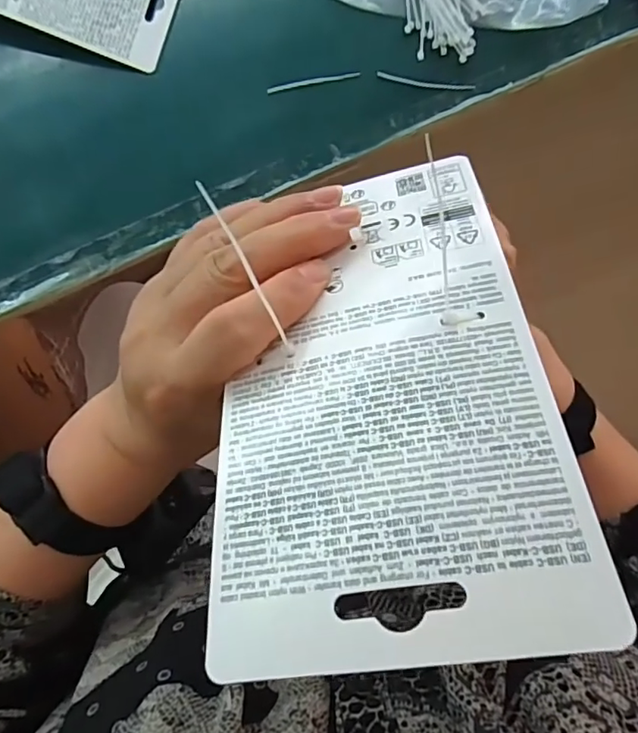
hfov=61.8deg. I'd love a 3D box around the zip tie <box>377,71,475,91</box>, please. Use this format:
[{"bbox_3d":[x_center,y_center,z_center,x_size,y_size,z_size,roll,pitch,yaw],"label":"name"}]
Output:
[{"bbox_3d":[0.077,-0.204,0.383,0.070,0.004,0.007,8,84,-2],"label":"zip tie"}]

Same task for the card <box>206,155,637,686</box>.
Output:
[{"bbox_3d":[0.016,-0.002,0.171,0.097,0.004,0.173,-10,55,10],"label":"card"}]

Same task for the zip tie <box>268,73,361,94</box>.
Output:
[{"bbox_3d":[-0.004,-0.204,0.380,0.066,0.004,0.005,-12,86,-4],"label":"zip tie"}]

